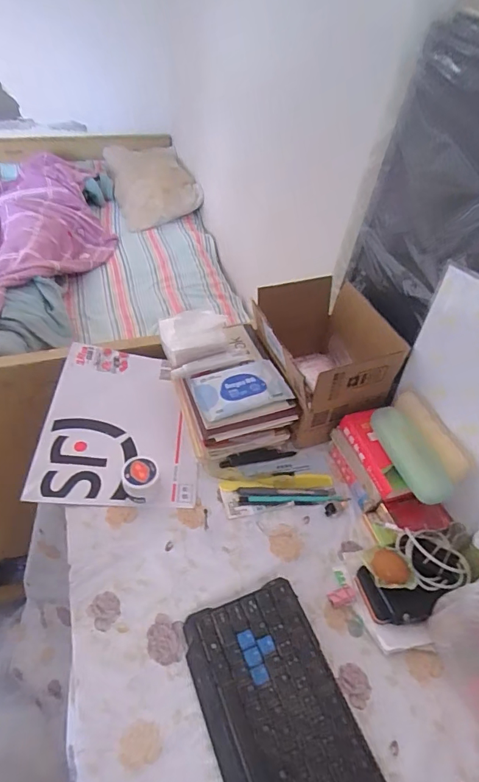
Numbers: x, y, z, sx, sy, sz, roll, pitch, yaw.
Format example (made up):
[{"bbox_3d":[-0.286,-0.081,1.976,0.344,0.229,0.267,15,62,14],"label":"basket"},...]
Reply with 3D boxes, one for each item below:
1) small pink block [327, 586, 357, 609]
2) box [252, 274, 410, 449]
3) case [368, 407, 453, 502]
[{"bbox_3d":[0.132,0.261,0.574,0.036,0.009,0.020,-12,48,-16],"label":"small pink block"},{"bbox_3d":[0.138,-0.056,0.765,0.197,0.159,0.231,-9,48,-13],"label":"box"},{"bbox_3d":[0.231,0.086,0.623,0.039,0.041,0.152,-12,47,-15],"label":"case"}]

